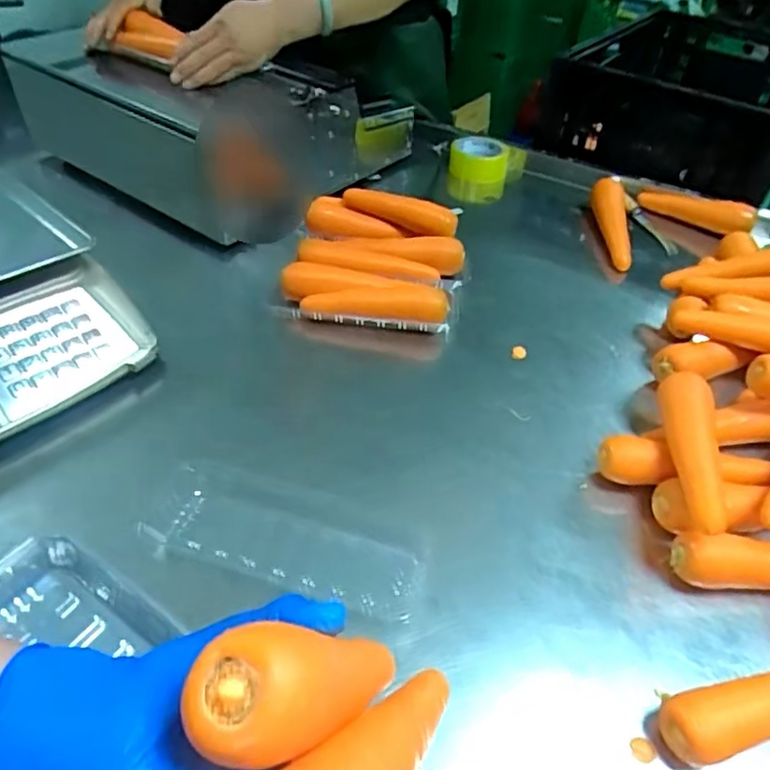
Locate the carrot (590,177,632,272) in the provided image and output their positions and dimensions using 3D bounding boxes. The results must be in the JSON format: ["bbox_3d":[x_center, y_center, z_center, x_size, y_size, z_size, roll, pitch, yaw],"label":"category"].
[{"bbox_3d":[0.337,-0.245,0.895,0.043,0.034,0.184,4,55,1],"label":"carrot"}]

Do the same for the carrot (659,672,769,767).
[{"bbox_3d":[0.281,0.221,0.420,0.188,0.031,0.038,-7,45,-11],"label":"carrot"}]

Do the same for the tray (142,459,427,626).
[{"bbox_3d":[-0.081,0.130,0.518,0.228,0.016,0.089,14,44,10],"label":"tray"}]

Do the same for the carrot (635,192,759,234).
[{"bbox_3d":[0.483,-0.274,0.935,0.173,0.037,0.040,31,50,25],"label":"carrot"}]

